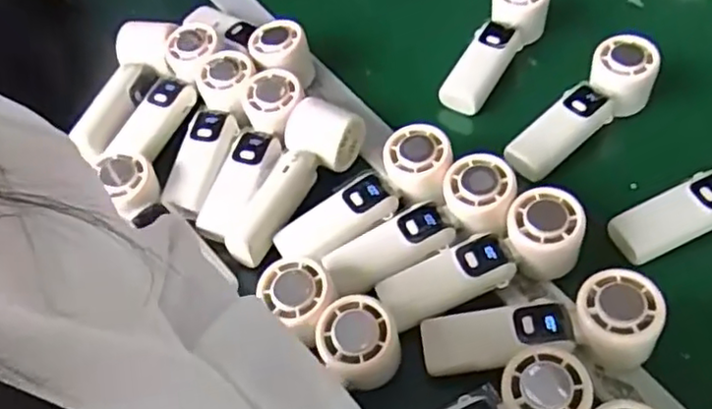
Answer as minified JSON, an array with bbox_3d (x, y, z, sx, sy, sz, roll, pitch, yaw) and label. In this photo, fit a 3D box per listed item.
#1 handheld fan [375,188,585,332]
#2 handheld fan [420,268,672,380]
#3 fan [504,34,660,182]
[{"bbox_3d":[0.099,0.048,0.522,0.167,0.051,0.052,-26,54,4],"label":"handheld fan"},{"bbox_3d":[0.134,0.094,0.485,0.169,0.054,0.054,-12,52,14],"label":"handheld fan"},{"bbox_3d":[0.204,-0.083,0.605,0.164,0.047,0.052,-41,59,-8],"label":"fan"}]

